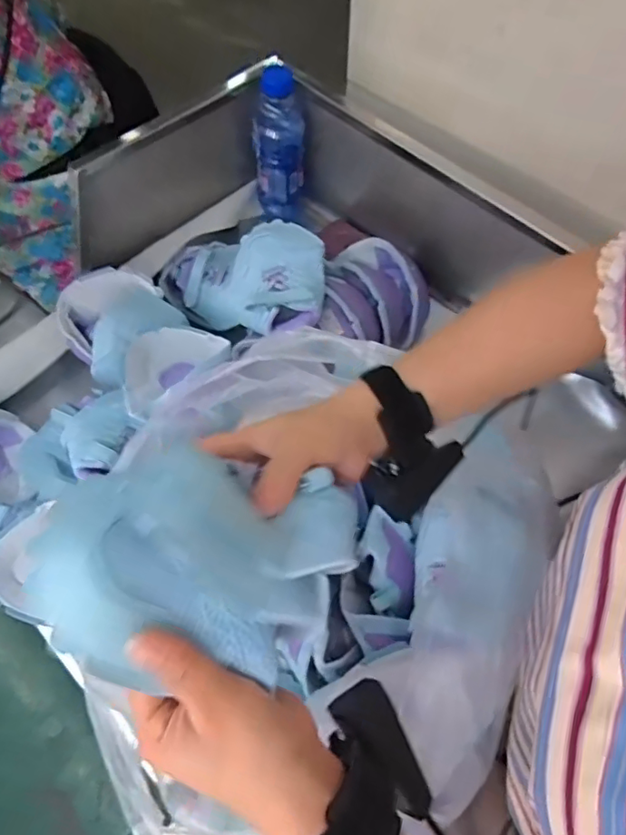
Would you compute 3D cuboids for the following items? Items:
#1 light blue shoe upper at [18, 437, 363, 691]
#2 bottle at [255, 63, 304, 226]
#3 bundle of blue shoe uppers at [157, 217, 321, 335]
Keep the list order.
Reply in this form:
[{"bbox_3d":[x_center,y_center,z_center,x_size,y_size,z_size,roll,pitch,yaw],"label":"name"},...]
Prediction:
[{"bbox_3d":[-0.055,0.073,0.282,0.157,0.055,0.116,19,74,-20],"label":"light blue shoe upper"},{"bbox_3d":[-0.048,-0.381,0.779,0.068,0.213,0.053,0,61,-1],"label":"bottle"},{"bbox_3d":[-0.087,-0.176,0.683,0.231,0.086,0.114,9,52,35],"label":"bundle of blue shoe uppers"}]

